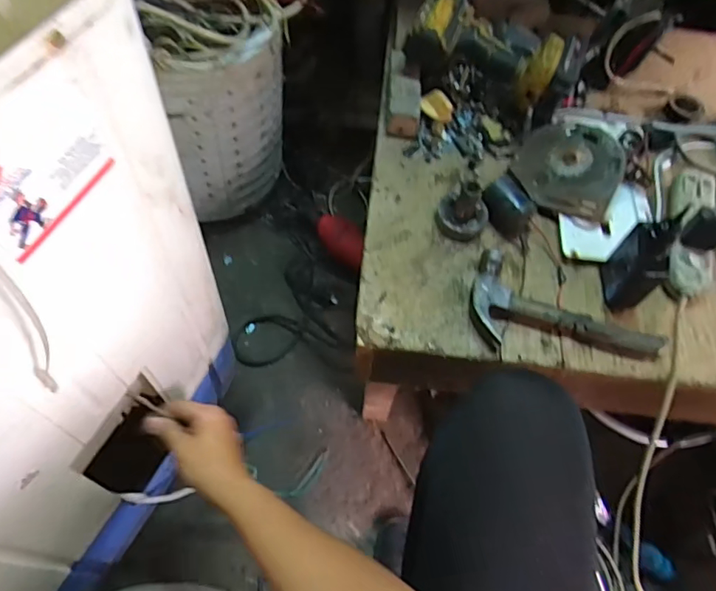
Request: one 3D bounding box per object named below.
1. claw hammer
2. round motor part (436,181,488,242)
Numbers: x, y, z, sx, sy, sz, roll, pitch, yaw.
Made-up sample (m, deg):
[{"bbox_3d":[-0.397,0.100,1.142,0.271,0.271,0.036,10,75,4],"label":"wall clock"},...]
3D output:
[{"bbox_3d":[0.219,0.011,0.561,0.193,0.025,0.101,9,60,1],"label":"claw hammer"},{"bbox_3d":[0.121,-0.100,0.600,0.054,0.060,0.055,2,60,-3],"label":"round motor part"}]

